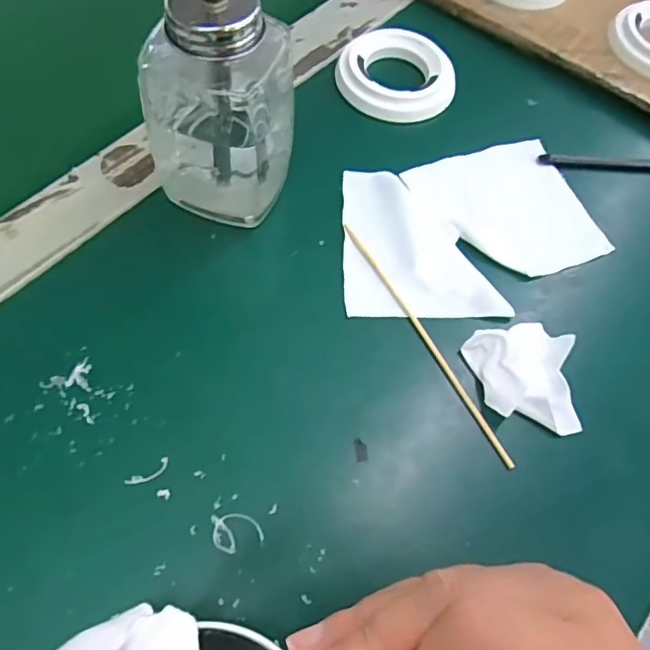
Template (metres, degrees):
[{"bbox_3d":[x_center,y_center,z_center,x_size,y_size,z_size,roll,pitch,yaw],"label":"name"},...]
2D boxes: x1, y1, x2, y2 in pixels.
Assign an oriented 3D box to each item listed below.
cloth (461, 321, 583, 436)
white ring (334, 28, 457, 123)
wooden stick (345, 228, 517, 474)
[{"bbox_3d":[0.096,0.024,0.271,0.046,0.012,0.054,-12,65,-10],"label":"cloth"},{"bbox_3d":[0.045,-0.157,0.365,0.073,0.011,0.073,2,63,-3],"label":"white ring"},{"bbox_3d":[0.048,0.005,0.285,0.005,0.004,0.144,-25,68,-16],"label":"wooden stick"}]

